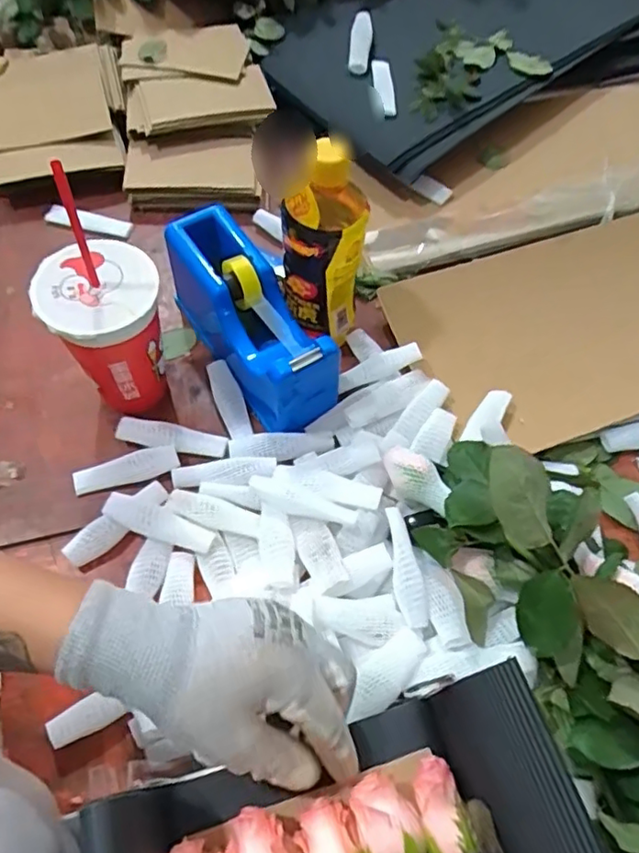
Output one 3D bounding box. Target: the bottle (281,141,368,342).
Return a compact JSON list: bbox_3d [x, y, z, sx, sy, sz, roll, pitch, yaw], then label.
[{"bbox_3d":[0.003,-0.147,0.504,0.064,0.182,0.069,6,61,0],"label":"bottle"}]

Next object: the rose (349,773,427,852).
[{"bbox_3d":[0.034,0.197,0.300,0.031,0.027,0.044,-12,62,-10],"label":"rose"}]

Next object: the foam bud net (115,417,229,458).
[{"bbox_3d":[-0.126,0.009,0.519,0.094,0.006,0.023,12,61,3],"label":"foam bud net"}]

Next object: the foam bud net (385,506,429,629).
[{"bbox_3d":[0.063,0.100,0.440,0.023,0.010,0.085,-4,61,-6],"label":"foam bud net"}]

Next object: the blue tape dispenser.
[{"bbox_3d":[-0.061,-0.089,0.538,0.070,0.111,0.192,-28,66,-18],"label":"blue tape dispenser"}]

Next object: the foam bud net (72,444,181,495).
[{"bbox_3d":[-0.160,0.036,0.502,0.084,0.004,0.024,-16,81,-8],"label":"foam bud net"}]

